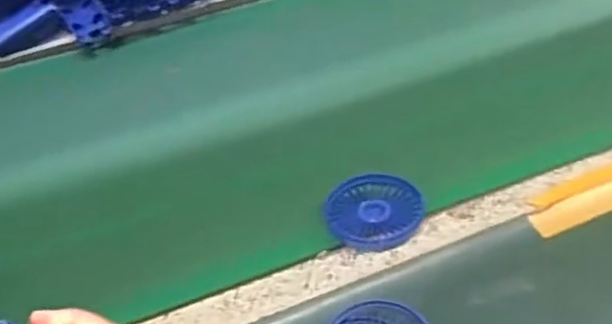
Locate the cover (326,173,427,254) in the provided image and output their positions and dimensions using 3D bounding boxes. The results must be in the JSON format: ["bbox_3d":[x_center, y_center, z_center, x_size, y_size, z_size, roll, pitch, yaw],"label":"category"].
[{"bbox_3d":[0.062,0.044,0.584,0.084,0.007,0.076,8,55,11],"label":"cover"}]

